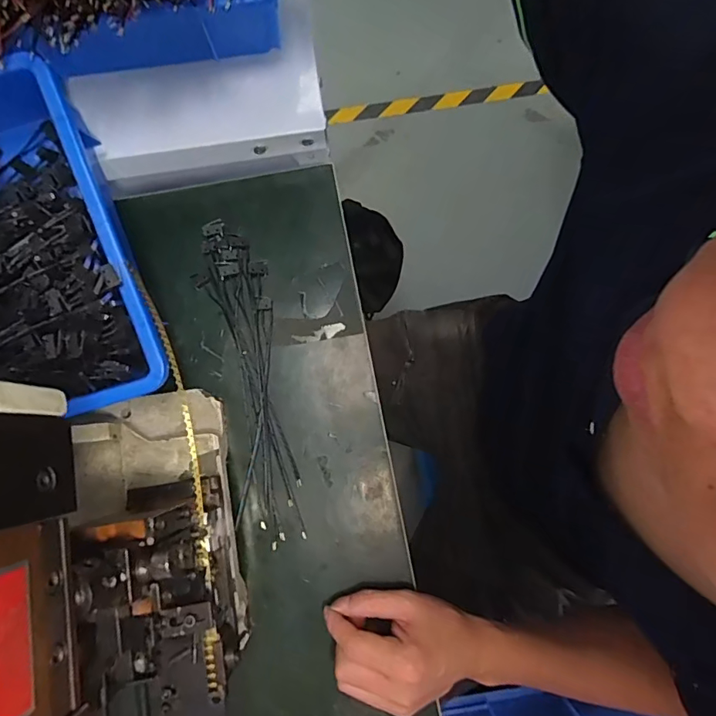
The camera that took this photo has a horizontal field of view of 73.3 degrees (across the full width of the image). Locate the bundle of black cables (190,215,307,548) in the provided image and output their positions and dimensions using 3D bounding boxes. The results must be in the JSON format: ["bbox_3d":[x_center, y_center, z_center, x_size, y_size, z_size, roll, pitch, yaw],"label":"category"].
[{"bbox_3d":[-0.111,0.016,0.480,0.068,0.011,0.319,-11,80,-2],"label":"bundle of black cables"}]

